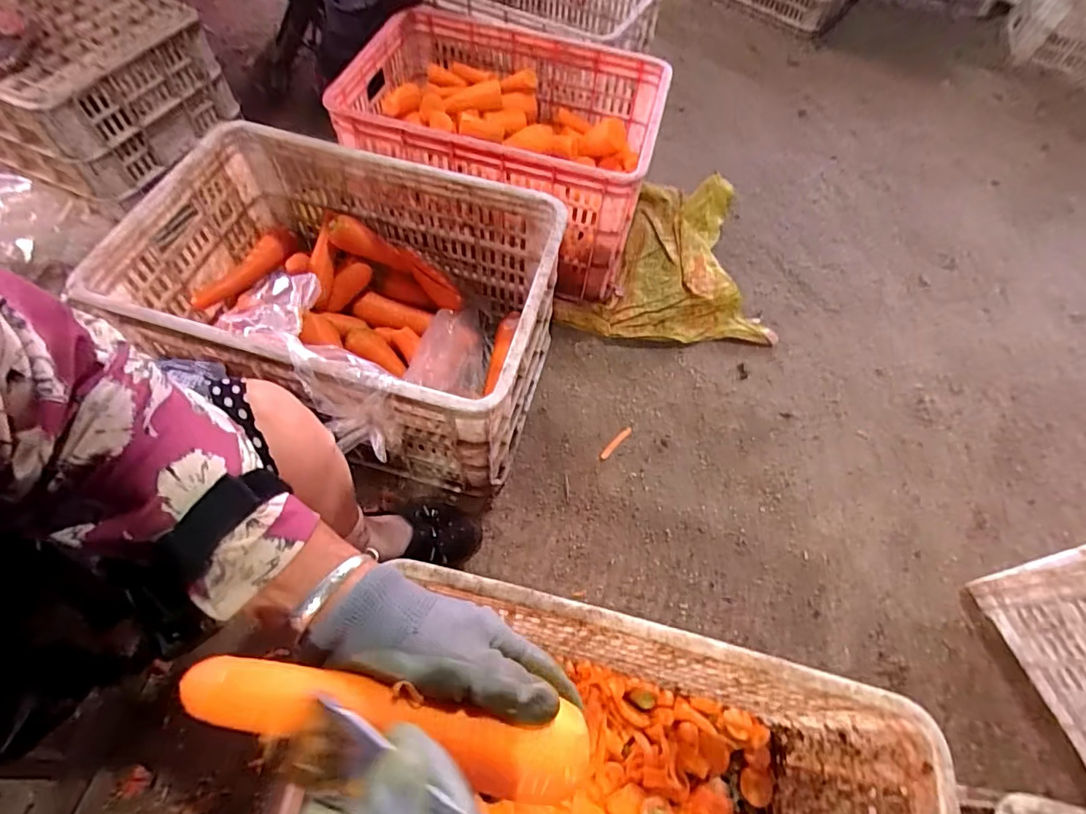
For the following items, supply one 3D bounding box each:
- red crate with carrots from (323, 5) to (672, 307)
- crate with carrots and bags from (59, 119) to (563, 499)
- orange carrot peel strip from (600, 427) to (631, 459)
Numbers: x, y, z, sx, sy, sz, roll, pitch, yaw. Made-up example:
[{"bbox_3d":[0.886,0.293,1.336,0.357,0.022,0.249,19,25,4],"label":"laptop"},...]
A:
[{"bbox_3d":[-0.056,-0.472,0.974,0.502,0.275,0.384,18,61,5],"label":"red crate with carrots"},{"bbox_3d":[-0.256,-0.122,0.757,0.508,0.294,0.370,18,61,5],"label":"crate with carrots and bags"},{"bbox_3d":[0.120,0.059,0.857,0.012,0.007,0.077,39,66,18],"label":"orange carrot peel strip"}]

